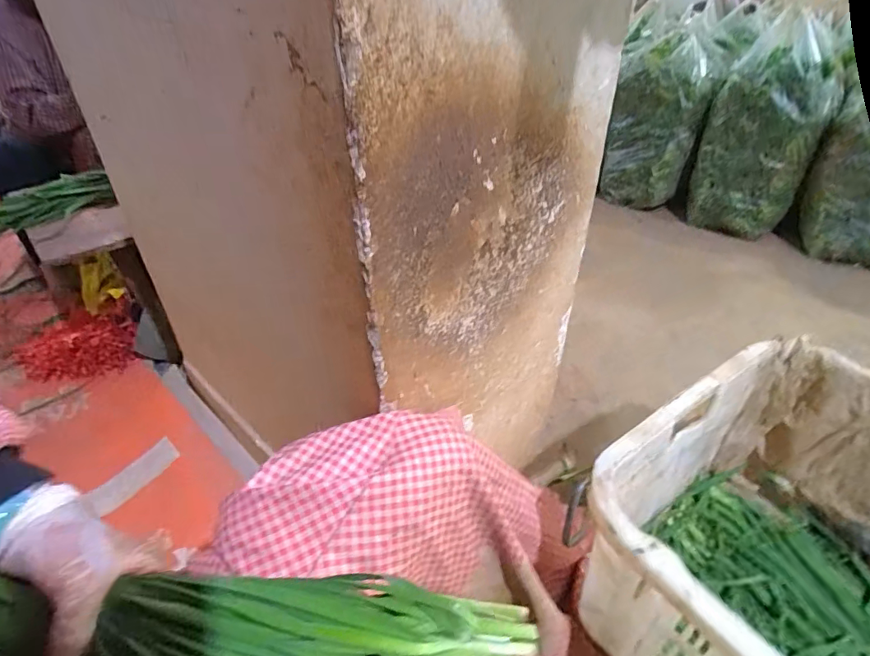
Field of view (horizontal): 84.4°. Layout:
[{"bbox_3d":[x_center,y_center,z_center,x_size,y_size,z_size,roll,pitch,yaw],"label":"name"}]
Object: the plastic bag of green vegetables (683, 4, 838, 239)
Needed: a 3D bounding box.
[{"bbox_3d":[1.007,-0.597,1.496,0.304,0.578,0.198,22,43,27],"label":"plastic bag of green vegetables"}]

